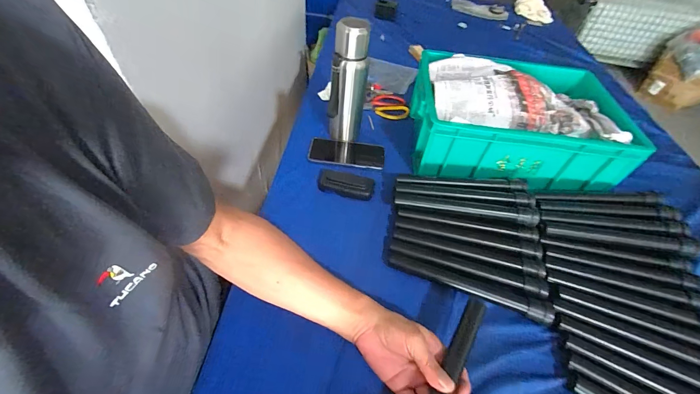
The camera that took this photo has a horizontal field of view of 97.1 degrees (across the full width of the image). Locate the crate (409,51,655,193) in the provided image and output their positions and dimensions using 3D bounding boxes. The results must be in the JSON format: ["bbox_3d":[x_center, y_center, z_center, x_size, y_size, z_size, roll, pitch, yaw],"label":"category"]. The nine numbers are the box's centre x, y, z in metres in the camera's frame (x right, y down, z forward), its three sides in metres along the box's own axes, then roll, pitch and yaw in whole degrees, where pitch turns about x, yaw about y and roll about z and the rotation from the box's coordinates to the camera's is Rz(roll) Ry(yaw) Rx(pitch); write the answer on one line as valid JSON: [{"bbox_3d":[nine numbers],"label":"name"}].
[{"bbox_3d":[0.355,-0.164,0.686,0.415,0.166,0.294,6,48,0],"label":"crate"}]

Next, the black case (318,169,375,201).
[{"bbox_3d":[-0.010,-0.026,0.615,0.115,0.020,0.054,18,49,10],"label":"black case"}]

